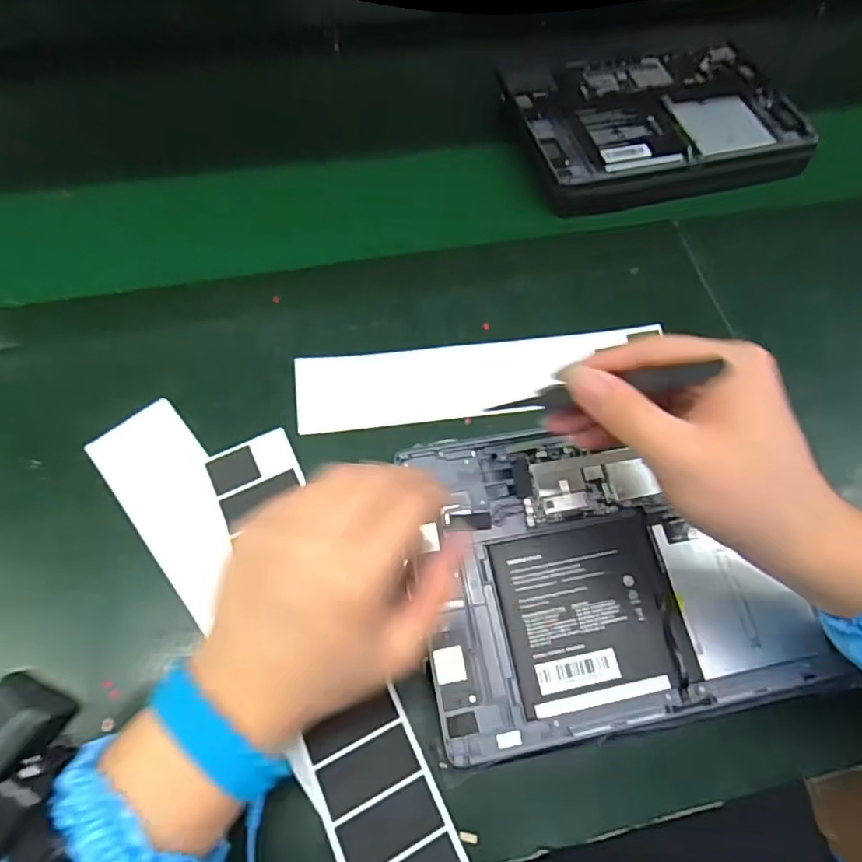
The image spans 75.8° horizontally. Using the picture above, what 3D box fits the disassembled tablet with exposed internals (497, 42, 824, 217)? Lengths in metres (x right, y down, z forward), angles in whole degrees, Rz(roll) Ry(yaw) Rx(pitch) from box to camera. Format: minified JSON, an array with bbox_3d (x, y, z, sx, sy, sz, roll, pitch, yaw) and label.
[{"bbox_3d":[0.203,-0.280,0.513,0.259,0.034,0.179,-14,65,-10],"label":"disassembled tablet with exposed internals"}]

